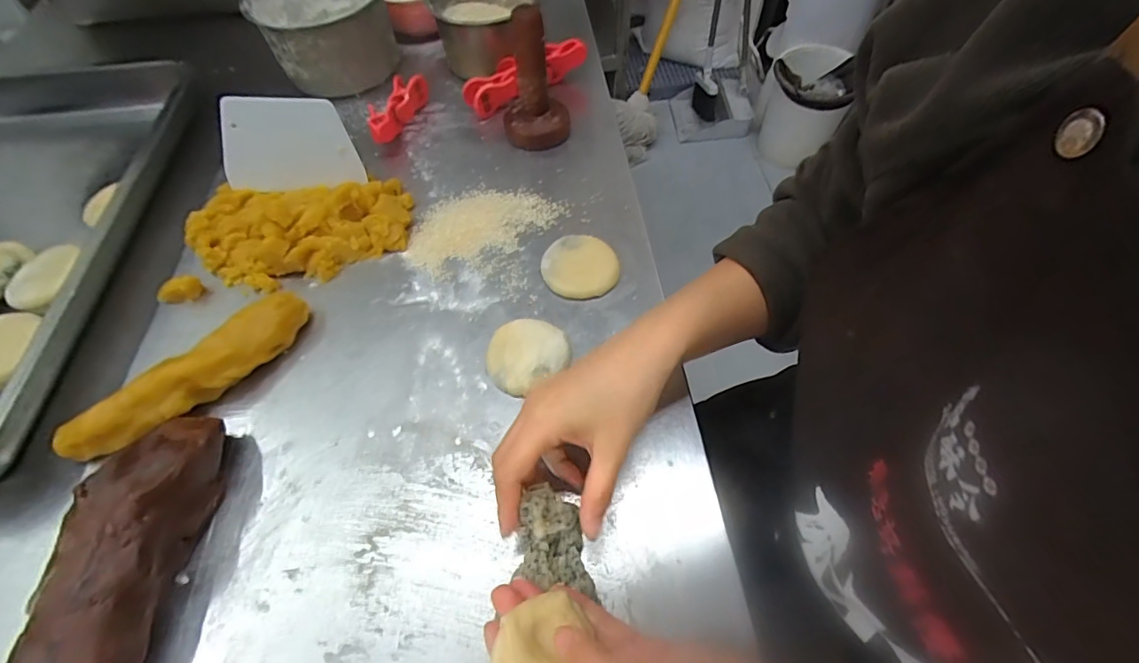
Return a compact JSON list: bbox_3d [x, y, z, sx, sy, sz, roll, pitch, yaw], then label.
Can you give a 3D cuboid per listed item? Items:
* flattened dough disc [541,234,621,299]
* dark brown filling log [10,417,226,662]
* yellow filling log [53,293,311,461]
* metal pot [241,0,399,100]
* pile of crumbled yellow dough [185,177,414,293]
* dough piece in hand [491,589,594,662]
[{"bbox_3d":[0.008,-0.057,0.443,0.061,0.014,0.062,-1,59,2],"label":"flattened dough disc"},{"bbox_3d":[-0.275,0.147,0.314,0.057,0.054,0.198,-1,59,2],"label":"dark brown filling log"},{"bbox_3d":[-0.285,0.035,0.390,0.184,0.041,0.045,-40,65,-19],"label":"yellow filling log"},{"bbox_3d":[-0.280,-0.352,0.595,0.140,0.094,0.142,-1,59,2],"label":"metal pot"},{"bbox_3d":[-0.254,-0.100,0.469,0.204,0.041,0.116,-9,59,-3],"label":"pile of crumbled yellow dough"},{"bbox_3d":[-0.017,0.156,0.254,0.044,0.020,0.036,-23,60,-11],"label":"dough piece in hand"}]

